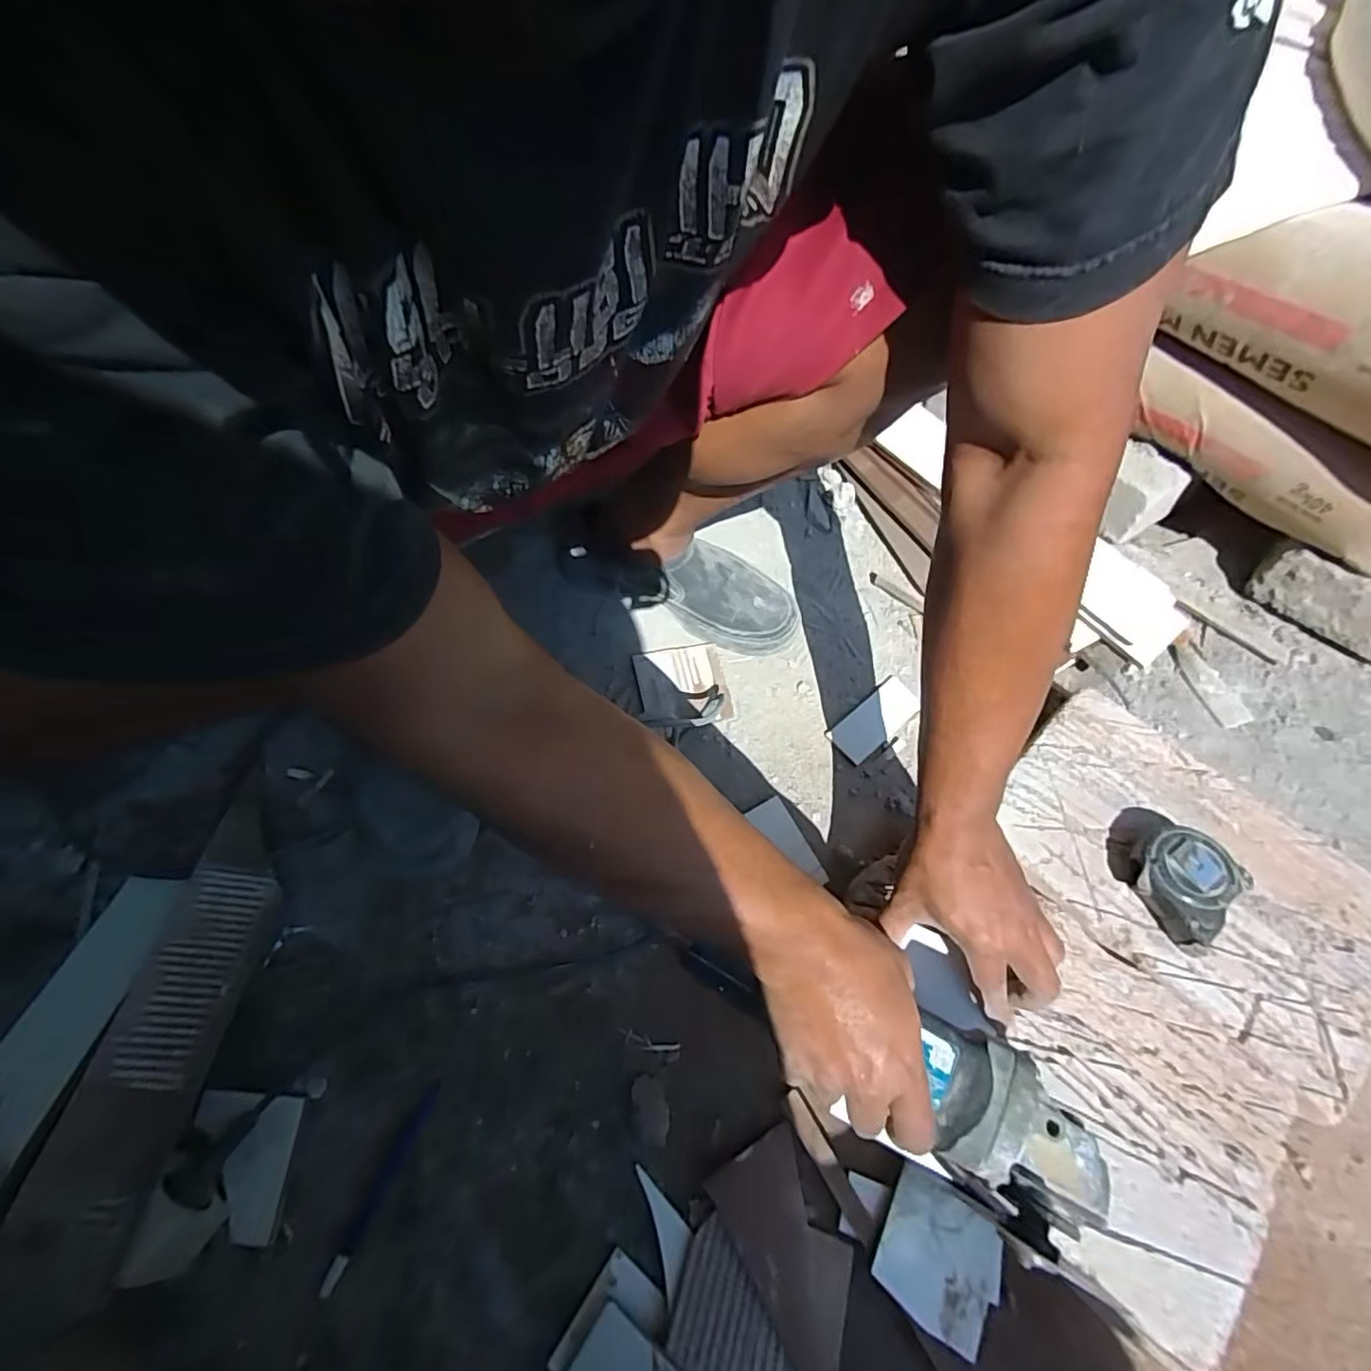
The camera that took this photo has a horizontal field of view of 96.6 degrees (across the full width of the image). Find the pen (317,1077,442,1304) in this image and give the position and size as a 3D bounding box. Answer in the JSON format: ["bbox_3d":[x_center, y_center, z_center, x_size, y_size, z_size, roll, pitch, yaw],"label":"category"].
[{"bbox_3d":[-0.224,0.368,0.452,0.012,0.005,0.131,20,63,12],"label":"pen"}]

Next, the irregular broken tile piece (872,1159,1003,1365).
[{"bbox_3d":[0.178,0.396,0.422,0.078,0.009,0.077,28,61,11],"label":"irregular broken tile piece"}]

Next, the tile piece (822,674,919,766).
[{"bbox_3d":[0.200,0.037,0.648,0.106,0.007,0.045,-37,67,-18],"label":"tile piece"}]

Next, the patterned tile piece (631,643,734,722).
[{"bbox_3d":[-0.004,-0.001,0.643,0.090,0.008,0.084,-10,70,-6],"label":"patterned tile piece"}]

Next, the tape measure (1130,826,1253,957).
[{"bbox_3d":[0.390,0.154,0.474,0.069,0.034,0.073,-29,62,-14],"label":"tape measure"}]

